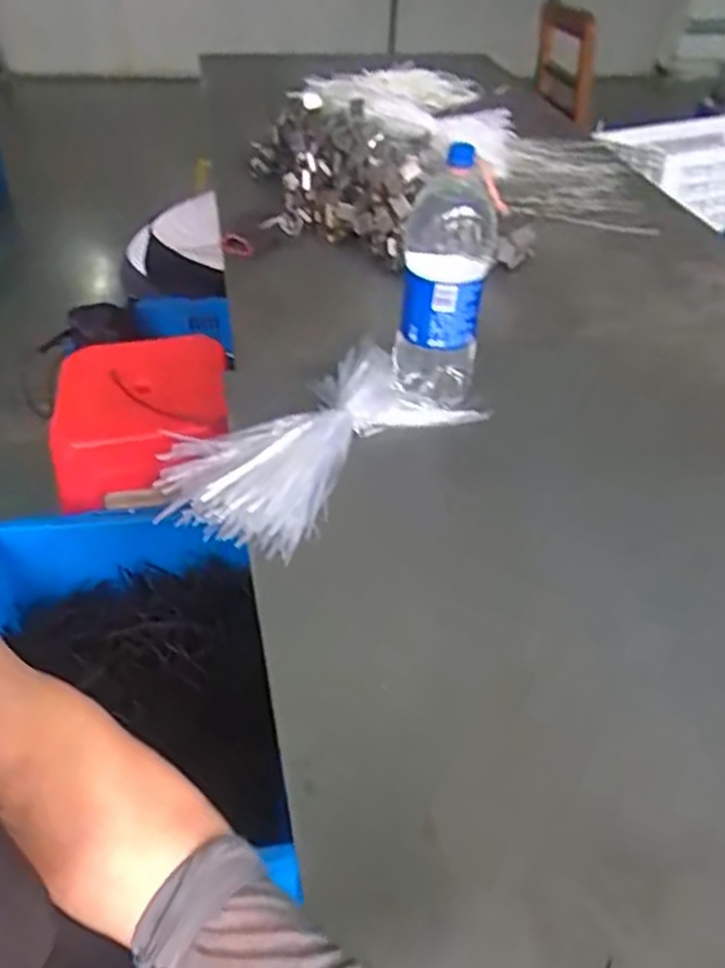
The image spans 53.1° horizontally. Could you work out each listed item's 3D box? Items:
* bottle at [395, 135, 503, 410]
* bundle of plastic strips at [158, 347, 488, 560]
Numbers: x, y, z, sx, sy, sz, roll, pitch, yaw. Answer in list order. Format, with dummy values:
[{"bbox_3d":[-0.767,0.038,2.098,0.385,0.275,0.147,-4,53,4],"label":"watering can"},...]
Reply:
[{"bbox_3d":[0.099,-0.238,0.904,0.106,0.316,0.109,5,43,2],"label":"bottle"},{"bbox_3d":[-0.064,-0.060,0.912,0.248,0.069,0.384,30,49,26],"label":"bundle of plastic strips"}]

